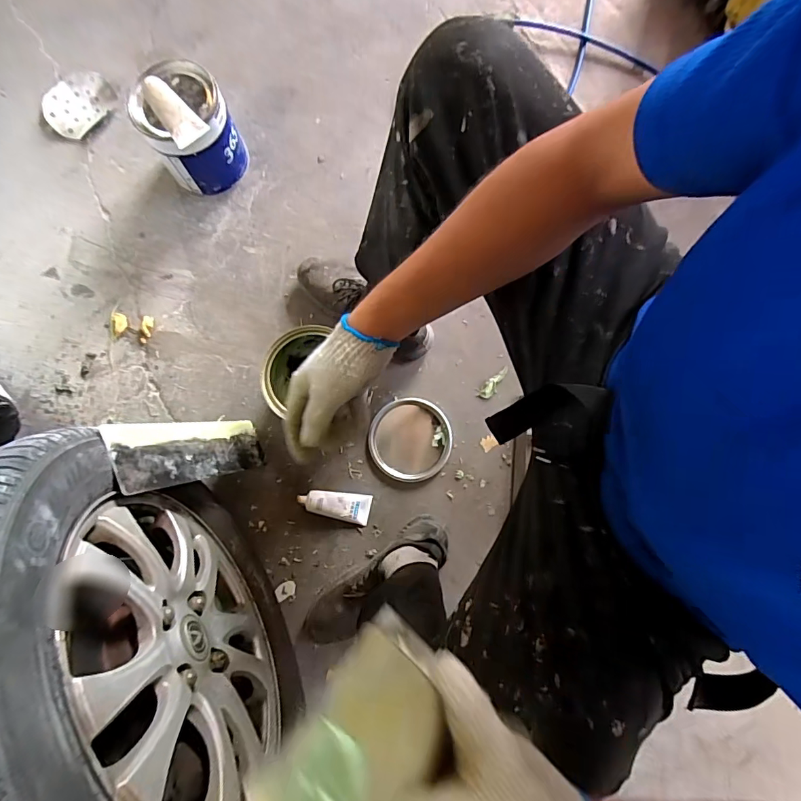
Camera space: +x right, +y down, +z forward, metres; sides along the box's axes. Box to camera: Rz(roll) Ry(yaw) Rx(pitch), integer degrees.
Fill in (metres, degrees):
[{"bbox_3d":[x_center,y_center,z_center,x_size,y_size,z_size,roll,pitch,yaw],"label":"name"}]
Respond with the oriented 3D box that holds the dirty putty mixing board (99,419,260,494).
[{"bbox_3d":[-0.295,0.070,0.657,0.011,0.296,0.090,-28,83,11],"label":"dirty putty mixing board"}]

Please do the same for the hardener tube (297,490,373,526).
[{"bbox_3d":[-0.114,0.182,0.781,0.124,0.025,0.050,12,79,-11],"label":"hardener tube"}]

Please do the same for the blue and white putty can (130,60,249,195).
[{"bbox_3d":[-0.379,-0.489,0.816,0.150,0.173,0.176,-32,83,-4],"label":"blue and white putty can"}]

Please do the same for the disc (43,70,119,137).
[{"bbox_3d":[-0.678,-0.628,0.936,0.143,0.015,0.135,-1,82,6],"label":"disc"}]

